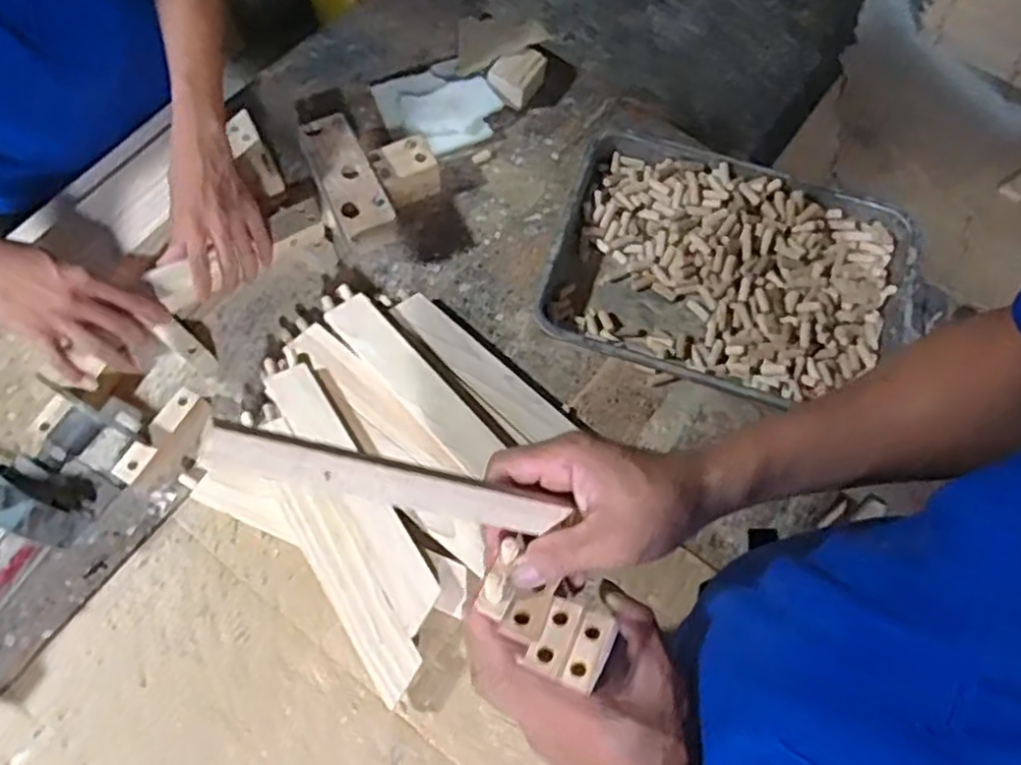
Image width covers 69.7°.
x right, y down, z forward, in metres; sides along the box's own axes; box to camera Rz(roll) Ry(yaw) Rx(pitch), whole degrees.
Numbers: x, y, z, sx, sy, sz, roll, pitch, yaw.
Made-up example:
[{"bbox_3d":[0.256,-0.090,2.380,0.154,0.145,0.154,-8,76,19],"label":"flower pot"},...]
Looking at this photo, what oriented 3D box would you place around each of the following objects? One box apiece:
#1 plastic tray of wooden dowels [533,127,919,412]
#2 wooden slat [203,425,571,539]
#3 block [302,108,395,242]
[{"bbox_3d":[0.240,-0.117,0.826,0.374,0.059,0.282,19,68,6],"label":"plastic tray of wooden dowels"},{"bbox_3d":[-0.056,0.053,0.387,0.201,0.013,0.021,18,64,-28],"label":"wooden slat"},{"bbox_3d":[-0.182,-0.235,0.814,0.055,0.020,0.160,-23,70,-11],"label":"block"}]

